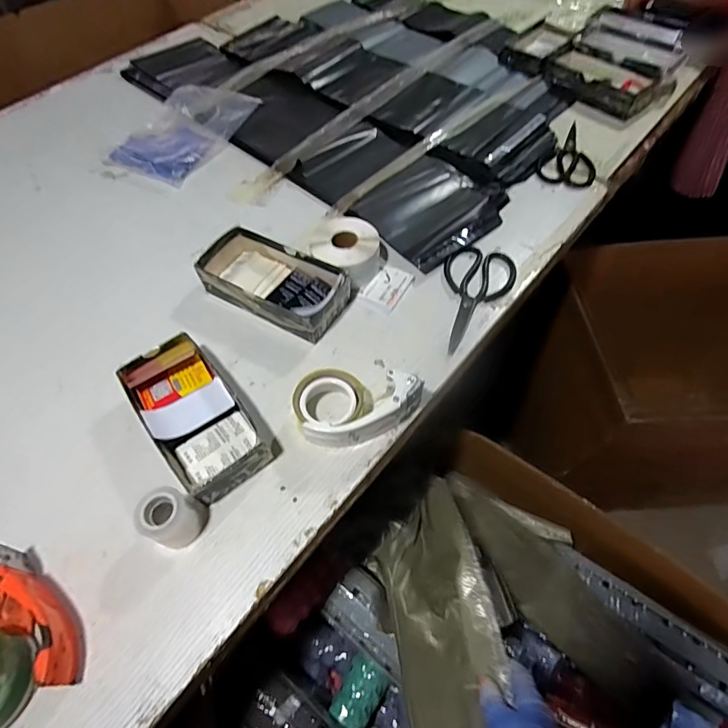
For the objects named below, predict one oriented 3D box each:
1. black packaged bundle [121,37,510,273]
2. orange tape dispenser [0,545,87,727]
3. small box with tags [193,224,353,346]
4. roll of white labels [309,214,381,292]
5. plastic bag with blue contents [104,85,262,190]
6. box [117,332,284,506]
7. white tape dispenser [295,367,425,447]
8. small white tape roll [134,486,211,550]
[{"bbox_3d":[-0.155,-0.510,0.953,0.249,0.036,0.989,-41,64,-19],"label":"black packaged bundle"},{"bbox_3d":[-0.371,0.277,0.454,0.128,0.067,0.150,-31,61,-16],"label":"orange tape dispenser"},{"bbox_3d":[-0.141,-0.128,0.704,0.233,0.042,0.120,26,64,19],"label":"small box with tags"},{"bbox_3d":[-0.032,-0.182,0.720,0.115,0.049,0.093,34,67,22],"label":"roll of white labels"},{"bbox_3d":[-0.376,-0.495,0.959,0.201,0.028,0.297,16,60,13],"label":"plastic bag with blue contents"},{"bbox_3d":[-0.219,0.065,0.588,0.118,0.050,0.218,-39,64,-19],"label":"box"},{"bbox_3d":[-0.008,0.057,0.575,0.159,0.052,0.095,3,58,5],"label":"white tape dispenser"},{"bbox_3d":[-0.215,0.173,0.509,0.054,0.064,0.056,16,60,13],"label":"small white tape roll"}]

